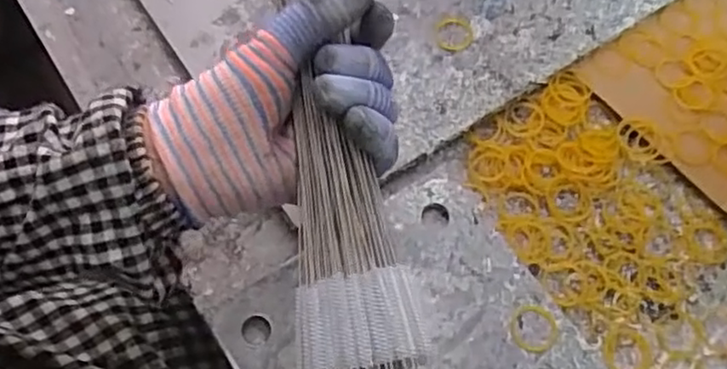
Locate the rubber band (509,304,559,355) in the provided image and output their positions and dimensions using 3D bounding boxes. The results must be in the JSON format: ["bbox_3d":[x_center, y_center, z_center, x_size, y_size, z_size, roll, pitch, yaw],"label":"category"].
[{"bbox_3d":[0.109,0.092,0.430,0.030,0.004,0.032,0,65,0],"label":"rubber band"}]

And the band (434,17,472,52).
[{"bbox_3d":[0.070,-0.117,0.517,0.032,0.004,0.032,0,65,0],"label":"band"}]

